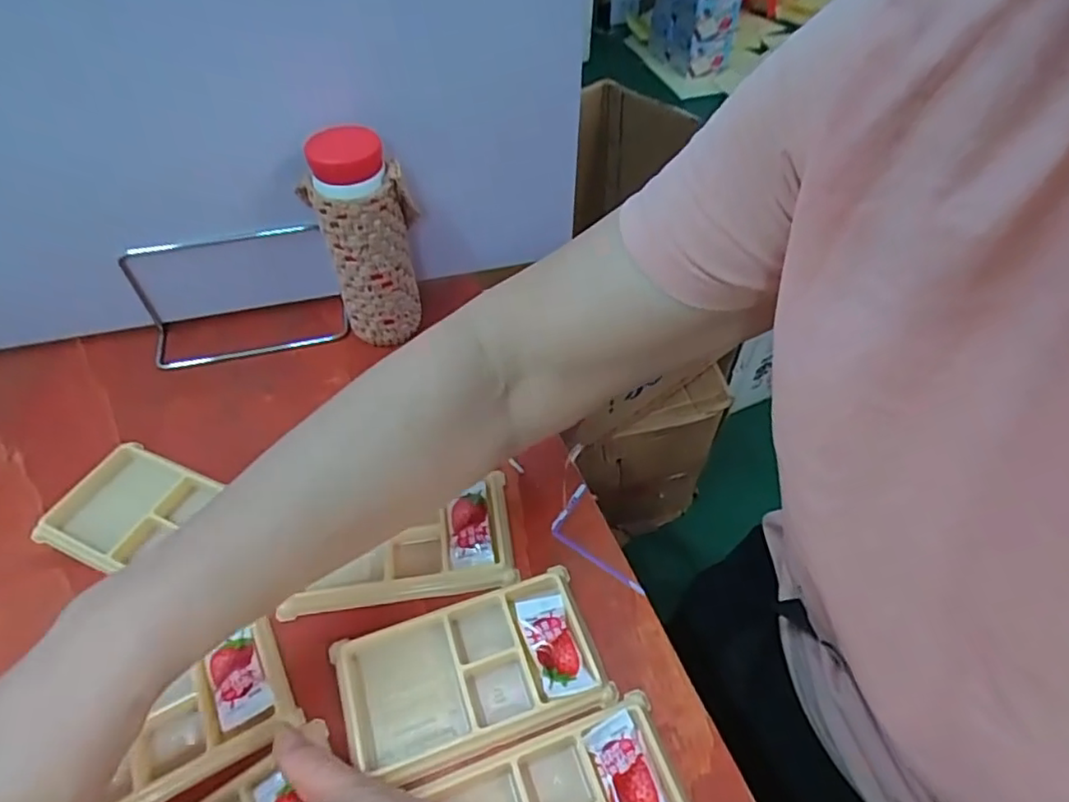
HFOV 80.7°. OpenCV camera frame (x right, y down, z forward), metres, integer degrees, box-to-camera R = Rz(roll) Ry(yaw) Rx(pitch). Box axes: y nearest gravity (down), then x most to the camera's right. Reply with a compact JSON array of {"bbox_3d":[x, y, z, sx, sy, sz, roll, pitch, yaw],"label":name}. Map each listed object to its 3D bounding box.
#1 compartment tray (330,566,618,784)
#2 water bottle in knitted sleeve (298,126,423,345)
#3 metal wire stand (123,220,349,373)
[{"bbox_3d":[-0.034,0.144,0.339,0.135,0.013,0.080,-15,52,-12],"label":"compartment tray"},{"bbox_3d":[-0.120,-0.112,0.457,0.051,0.155,0.061,31,57,23],"label":"water bottle in knitted sleeve"},{"bbox_3d":[-0.227,-0.080,0.479,0.151,0.075,0.056,-12,51,-10],"label":"metal wire stand"}]

